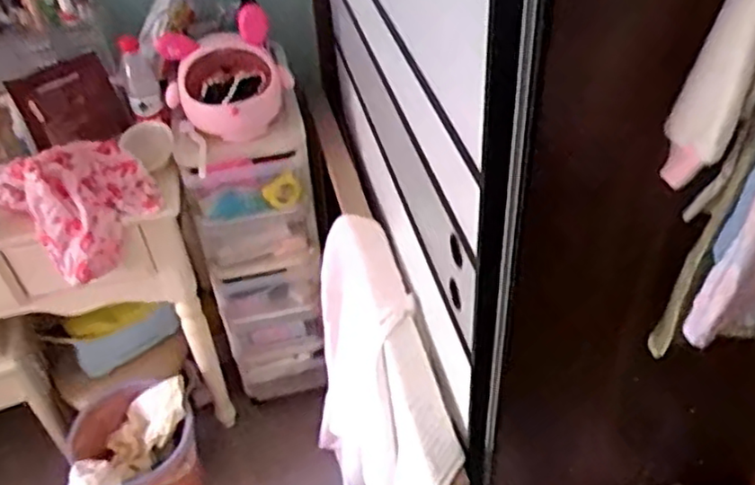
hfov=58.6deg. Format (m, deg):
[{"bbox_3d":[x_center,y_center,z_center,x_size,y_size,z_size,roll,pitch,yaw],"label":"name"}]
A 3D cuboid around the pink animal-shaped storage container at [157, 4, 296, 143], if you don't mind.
[{"bbox_3d":[-0.280,-0.307,1.255,0.221,0.186,0.168,-18,44,-15],"label":"pink animal-shaped storage container"}]

